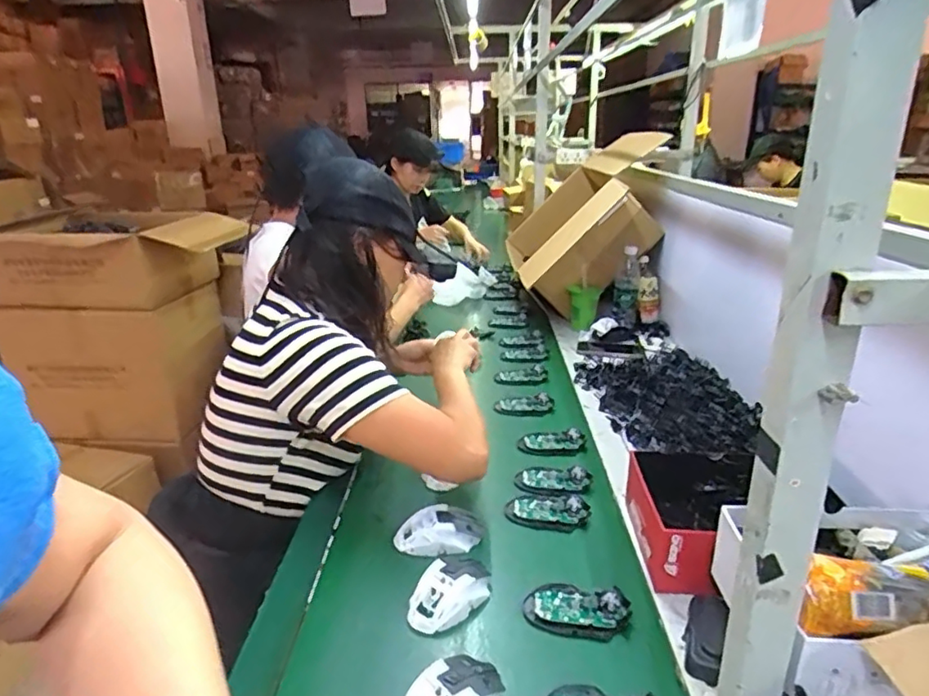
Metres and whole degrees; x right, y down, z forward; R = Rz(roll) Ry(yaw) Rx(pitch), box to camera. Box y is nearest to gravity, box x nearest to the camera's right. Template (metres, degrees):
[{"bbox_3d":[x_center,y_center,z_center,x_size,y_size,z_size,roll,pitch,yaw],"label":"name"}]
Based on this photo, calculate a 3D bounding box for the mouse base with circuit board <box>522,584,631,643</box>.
[{"bbox_3d":[0.126,0.295,0.679,0.114,0.019,0.065,1,20,13],"label":"mouse base with circuit board"}]

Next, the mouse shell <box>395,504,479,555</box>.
[{"bbox_3d":[-0.037,0.247,0.811,0.111,0.041,0.067,-1,19,7],"label":"mouse shell"}]

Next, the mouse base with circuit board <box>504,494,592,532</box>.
[{"bbox_3d":[0.117,0.232,0.856,0.116,0.015,0.061,0,20,11],"label":"mouse base with circuit board"}]

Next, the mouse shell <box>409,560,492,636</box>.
[{"bbox_3d":[-0.016,0.285,0.707,0.117,0.038,0.064,-20,25,-39],"label":"mouse shell"}]

